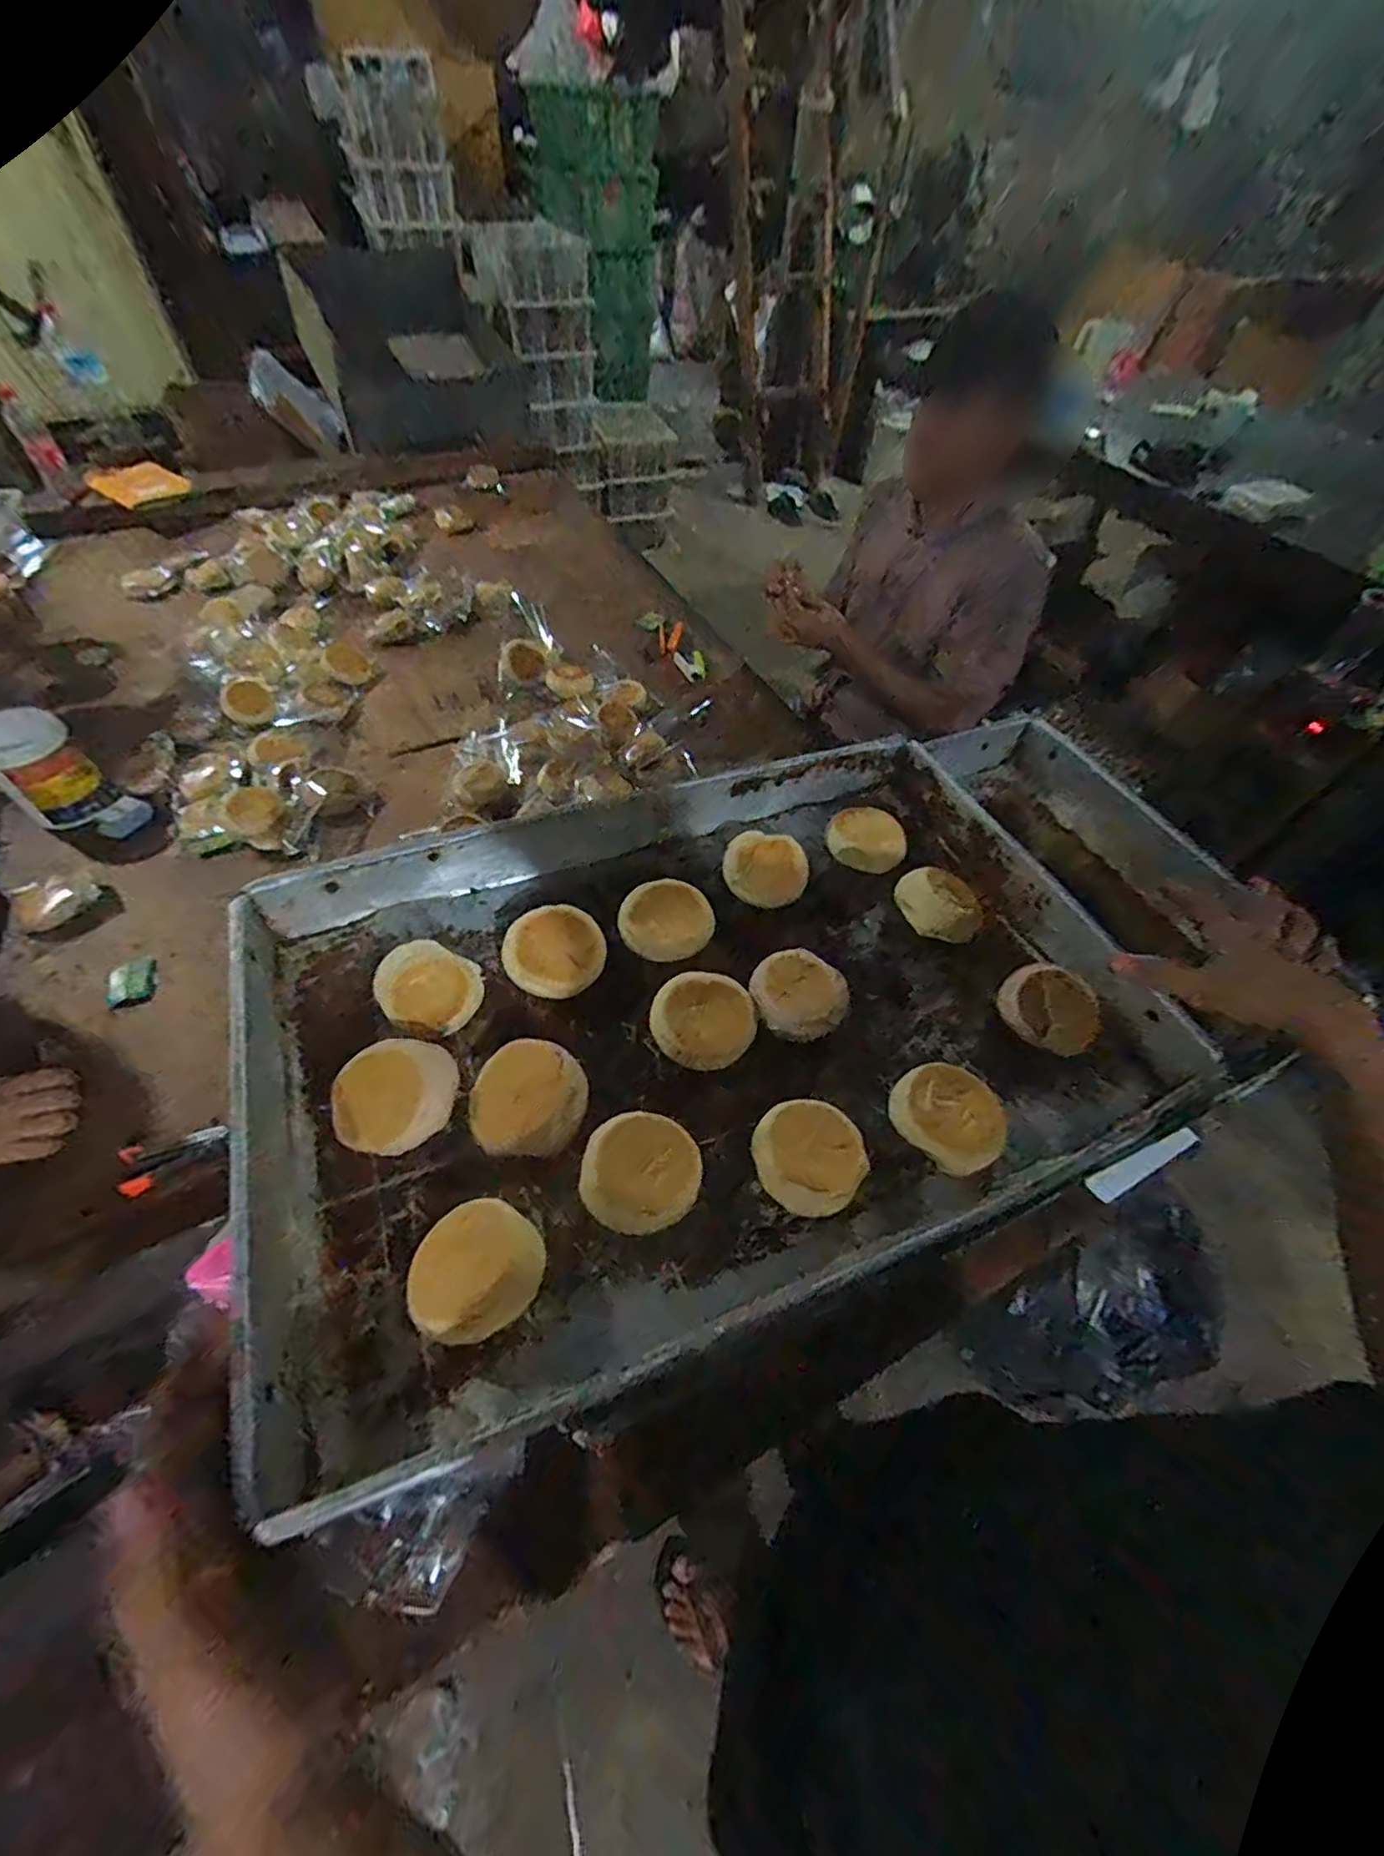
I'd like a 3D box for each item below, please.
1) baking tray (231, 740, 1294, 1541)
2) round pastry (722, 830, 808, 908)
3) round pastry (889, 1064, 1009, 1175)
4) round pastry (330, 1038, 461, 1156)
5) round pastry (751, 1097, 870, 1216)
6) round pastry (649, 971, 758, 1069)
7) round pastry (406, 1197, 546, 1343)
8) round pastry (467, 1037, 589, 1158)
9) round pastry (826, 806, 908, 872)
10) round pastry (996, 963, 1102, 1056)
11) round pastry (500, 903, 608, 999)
[{"bbox_3d":[0.017,0.050,0.502,0.635,0.085,0.429,-17,55,-14],"label":"baking tray"},{"bbox_3d":[0.067,-0.051,0.606,0.079,0.040,0.065,17,54,11],"label":"round pastry"},{"bbox_3d":[0.184,0.133,0.472,0.071,0.030,0.074,1,52,-1],"label":"round pastry"},{"bbox_3d":[-0.201,0.113,0.448,0.069,0.029,0.073,1,52,-1],"label":"round pastry"},{"bbox_3d":[0.080,0.153,0.446,0.071,0.025,0.072,1,52,-1],"label":"round pastry"},{"bbox_3d":[0.009,0.068,0.503,0.078,0.027,0.069,1,52,-1],"label":"round pastry"},{"bbox_3d":[-0.123,0.201,0.386,0.065,0.037,0.070,1,52,-1],"label":"round pastry"},{"bbox_3d":[-0.111,0.115,0.454,0.073,0.033,0.072,1,52,-1],"label":"round pastry"},{"bbox_3d":[0.169,-0.086,0.641,0.073,0.031,0.058,20,55,13],"label":"round pastry"},{"bbox_3d":[0.289,0.063,0.531,0.061,0.025,0.073,-31,59,-22],"label":"round pastry"},{"bbox_3d":[-0.109,0.017,0.531,0.075,0.020,0.075,32,59,-4],"label":"round pastry"}]

